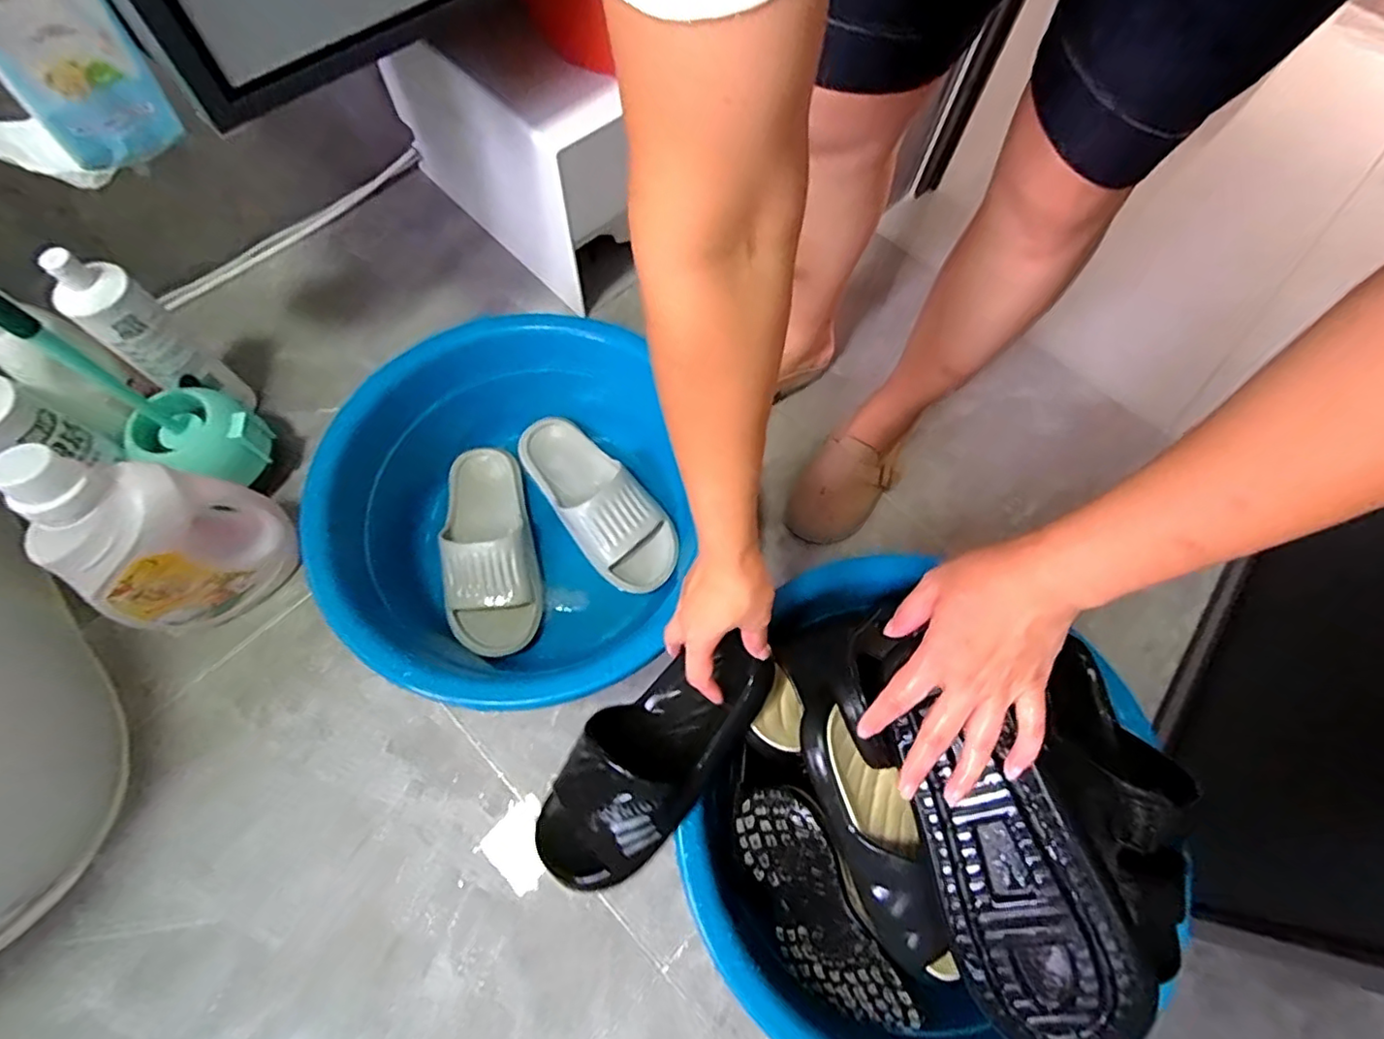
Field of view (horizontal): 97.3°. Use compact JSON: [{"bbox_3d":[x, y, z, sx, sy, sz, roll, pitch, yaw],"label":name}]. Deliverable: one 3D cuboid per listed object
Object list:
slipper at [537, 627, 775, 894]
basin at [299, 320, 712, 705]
[{"bbox_3d":[-0.041,0.214,0.531,0.265,0.064,0.107,-46,75,2],"label":"slipper"},{"bbox_3d":[-0.204,-0.004,0.726,0.378,0.176,0.440,-7,68,-4],"label":"basin"}]

